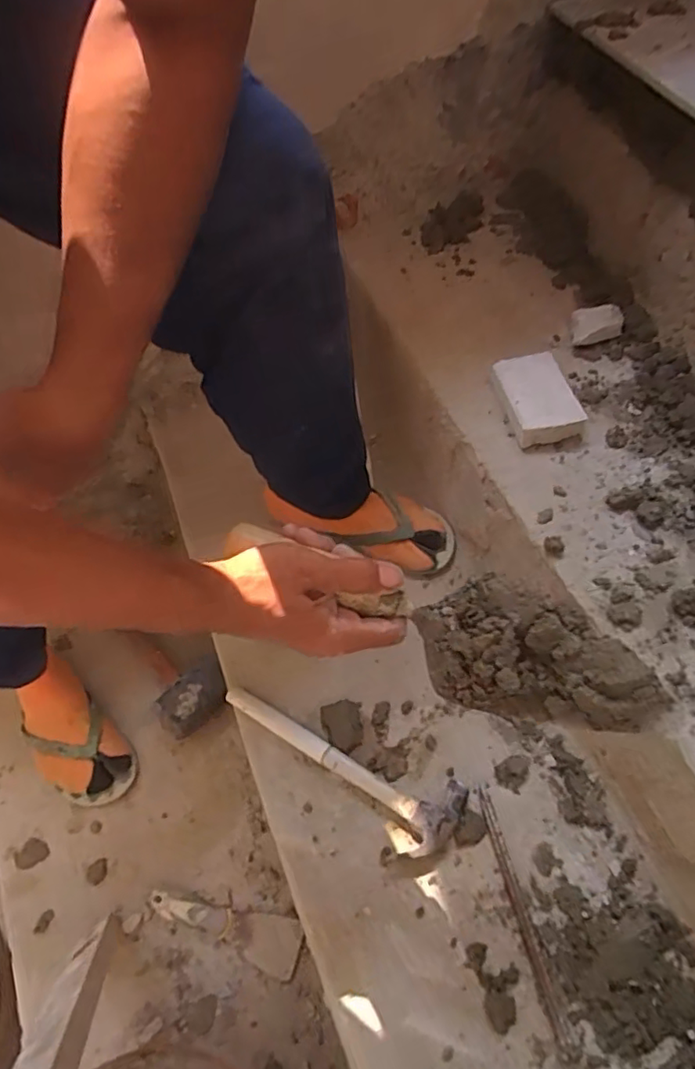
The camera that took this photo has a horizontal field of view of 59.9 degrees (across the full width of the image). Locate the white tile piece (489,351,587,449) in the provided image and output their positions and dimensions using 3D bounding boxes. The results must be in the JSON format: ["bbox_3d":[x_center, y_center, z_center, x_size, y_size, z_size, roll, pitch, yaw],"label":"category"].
[{"bbox_3d":[0.228,-0.166,0.729,0.080,0.031,0.135,-10,53,-4],"label":"white tile piece"}]

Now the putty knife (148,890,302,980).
[{"bbox_3d":[-0.141,0.452,0.706,0.181,0.021,0.054,17,56,16],"label":"putty knife"}]

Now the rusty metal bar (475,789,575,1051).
[{"bbox_3d":[0.159,0.344,0.562,0.015,0.010,0.209,-11,53,-5],"label":"rusty metal bar"}]

